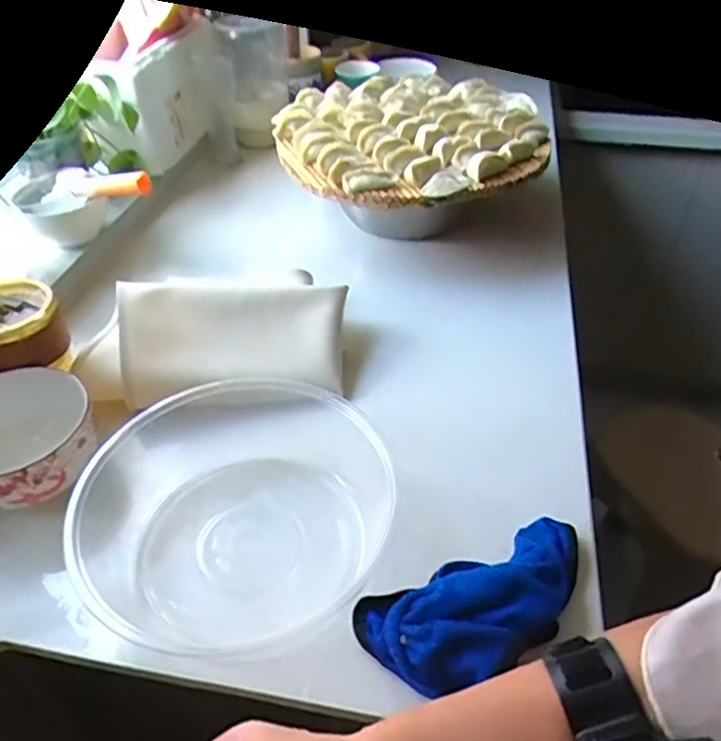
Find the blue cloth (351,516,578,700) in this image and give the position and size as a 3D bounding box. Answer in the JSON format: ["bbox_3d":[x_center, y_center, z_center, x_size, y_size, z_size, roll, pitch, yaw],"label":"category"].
[{"bbox_3d":[0.093,0.159,0.428,0.180,0.044,0.087,-18,44,-18],"label":"blue cloth"}]

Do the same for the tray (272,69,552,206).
[{"bbox_3d":[0.070,-0.326,0.822,0.350,0.039,0.368,-5,42,-4],"label":"tray"}]

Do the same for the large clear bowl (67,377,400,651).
[{"bbox_3d":[-0.095,0.095,0.493,0.236,0.082,0.215,-1,42,1],"label":"large clear bowl"}]

